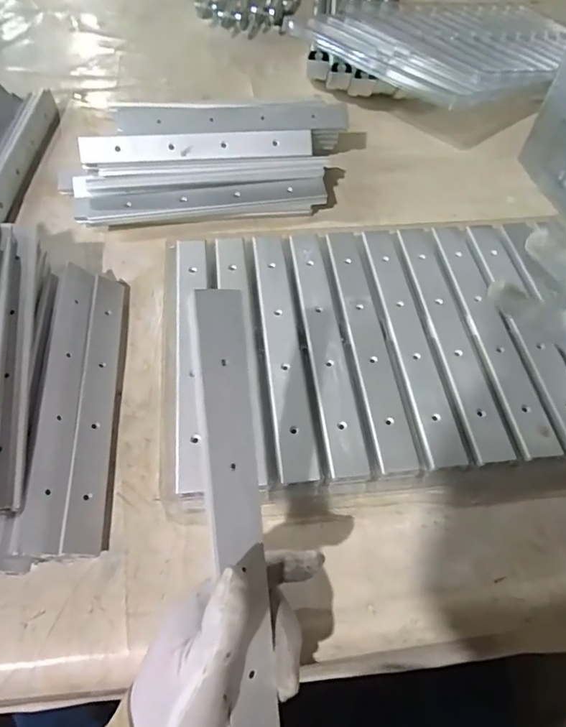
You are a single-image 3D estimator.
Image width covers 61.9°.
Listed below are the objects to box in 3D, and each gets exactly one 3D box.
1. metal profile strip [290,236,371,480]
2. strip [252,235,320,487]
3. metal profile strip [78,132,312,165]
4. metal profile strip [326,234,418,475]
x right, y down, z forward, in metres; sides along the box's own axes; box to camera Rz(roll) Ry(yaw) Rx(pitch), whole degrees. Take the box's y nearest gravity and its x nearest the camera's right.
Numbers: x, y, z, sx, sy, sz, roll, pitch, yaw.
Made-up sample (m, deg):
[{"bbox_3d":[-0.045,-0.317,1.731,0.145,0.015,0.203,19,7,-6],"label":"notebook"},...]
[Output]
[{"bbox_3d":[0.038,-0.022,0.433,0.031,0.005,0.259,-5,58,-4],"label":"metal profile strip"},{"bbox_3d":[-0.003,-0.019,0.429,0.034,0.007,0.256,-6,58,-4],"label":"strip"},{"bbox_3d":[-0.098,-0.254,0.555,0.262,0.032,0.018,-7,20,-7],"label":"metal profile strip"},{"bbox_3d":[0.077,-0.025,0.436,0.034,0.005,0.256,-5,58,-4],"label":"metal profile strip"}]

